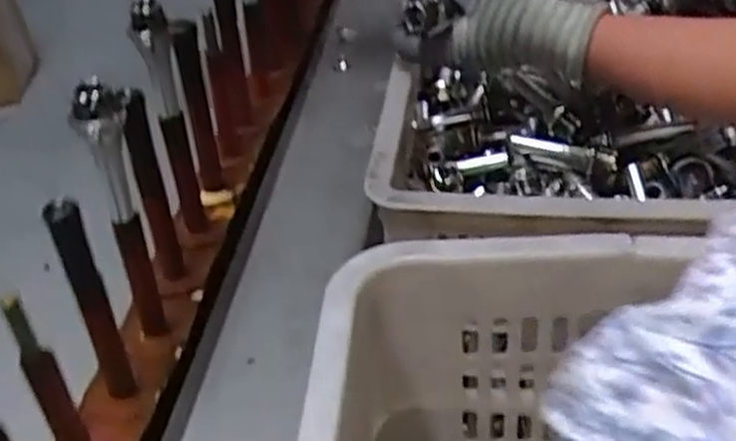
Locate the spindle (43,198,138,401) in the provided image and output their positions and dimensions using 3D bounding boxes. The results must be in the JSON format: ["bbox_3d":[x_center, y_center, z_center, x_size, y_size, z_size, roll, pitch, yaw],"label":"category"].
[{"bbox_3d":[-0.147,0.049,0.432,0.020,0.141,0.013,-21,39,-17],"label":"spindle"}]

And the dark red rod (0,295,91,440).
[{"bbox_3d":[-0.155,0.087,0.394,0.016,0.122,0.014,-28,41,-25],"label":"dark red rod"}]

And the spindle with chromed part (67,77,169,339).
[{"bbox_3d":[-0.137,0.002,0.465,0.021,0.174,0.023,26,48,36],"label":"spindle with chromed part"}]

